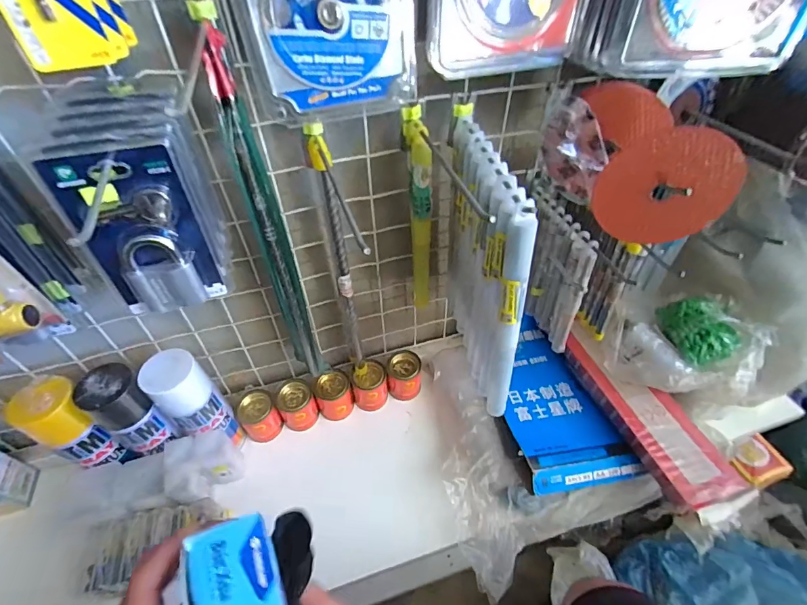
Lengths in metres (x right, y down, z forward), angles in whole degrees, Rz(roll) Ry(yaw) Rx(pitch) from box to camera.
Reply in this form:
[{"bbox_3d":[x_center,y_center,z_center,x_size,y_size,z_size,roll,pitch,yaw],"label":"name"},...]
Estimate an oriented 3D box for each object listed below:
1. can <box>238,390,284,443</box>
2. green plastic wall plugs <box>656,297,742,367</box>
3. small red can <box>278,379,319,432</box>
[{"bbox_3d":[-0.214,0.170,0.609,0.049,0.064,0.050,-2,45,2],"label":"can"},{"bbox_3d":[0.394,0.032,0.548,0.069,0.041,0.100,-2,45,2],"label":"green plastic wall plugs"},{"bbox_3d":[-0.159,0.157,0.619,0.049,0.062,0.050,-2,45,2],"label":"small red can"}]

